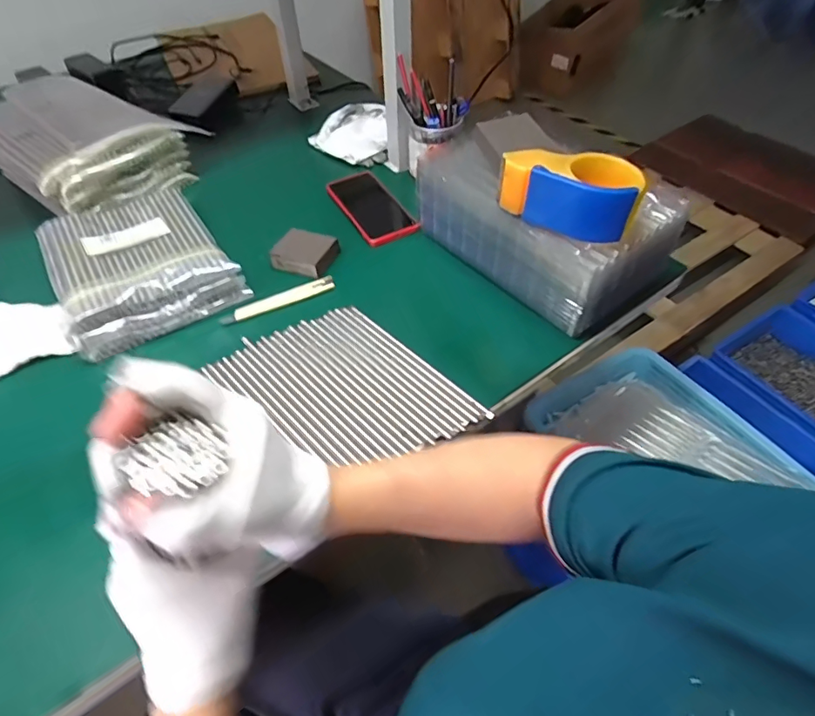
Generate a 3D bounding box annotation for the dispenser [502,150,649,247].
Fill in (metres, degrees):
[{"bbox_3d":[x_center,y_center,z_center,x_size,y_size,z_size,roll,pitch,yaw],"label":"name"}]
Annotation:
[{"bbox_3d":[0.171,-0.179,0.526,0.135,0.071,0.072,21,53,16],"label":"dispenser"}]

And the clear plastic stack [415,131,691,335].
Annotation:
[{"bbox_3d":[0.158,-0.171,0.617,0.160,0.112,0.292,-37,59,-27],"label":"clear plastic stack"}]

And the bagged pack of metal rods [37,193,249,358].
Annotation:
[{"bbox_3d":[-0.339,-0.124,0.628,0.187,0.048,0.226,-28,55,-22],"label":"bagged pack of metal rods"}]

